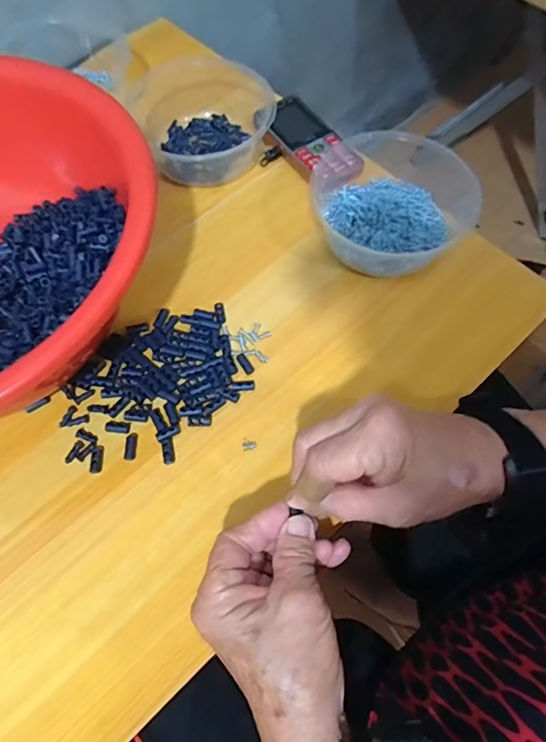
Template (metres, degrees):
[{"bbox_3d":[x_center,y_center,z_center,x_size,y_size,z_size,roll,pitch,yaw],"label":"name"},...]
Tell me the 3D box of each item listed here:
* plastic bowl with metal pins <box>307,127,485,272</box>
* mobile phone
[{"bbox_3d":[0.109,-0.157,0.448,0.151,0.056,0.146,0,65,0],"label":"plastic bowl with metal pins"},{"bbox_3d":[0.037,-0.237,0.509,0.059,0.022,0.128,-33,69,-14],"label":"mobile phone"}]

